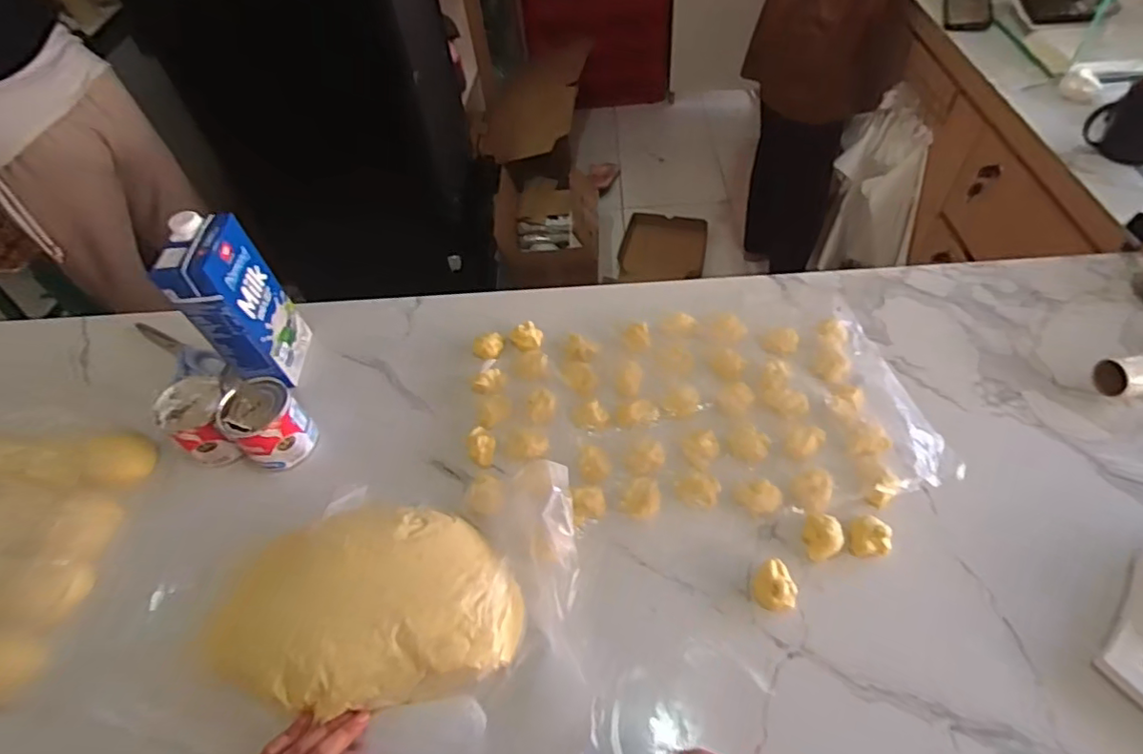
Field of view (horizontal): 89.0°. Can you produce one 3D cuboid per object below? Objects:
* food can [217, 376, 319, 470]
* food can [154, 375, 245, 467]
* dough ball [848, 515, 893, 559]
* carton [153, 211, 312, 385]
[{"bbox_3d":[-0.340,0.050,0.652,0.079,0.079,0.073,-2,52,2],"label":"food can"},{"bbox_3d":[-0.411,0.051,0.655,0.067,0.077,0.077,-14,52,-4],"label":"food can"},{"bbox_3d":[0.278,0.147,0.541,0.036,0.017,0.035,-2,52,2],"label":"dough ball"},{"bbox_3d":[-0.388,-0.080,0.679,0.066,0.196,0.102,-5,51,2],"label":"carton"}]

